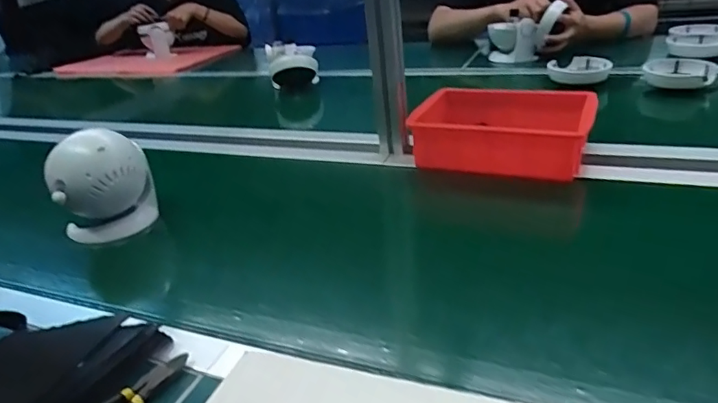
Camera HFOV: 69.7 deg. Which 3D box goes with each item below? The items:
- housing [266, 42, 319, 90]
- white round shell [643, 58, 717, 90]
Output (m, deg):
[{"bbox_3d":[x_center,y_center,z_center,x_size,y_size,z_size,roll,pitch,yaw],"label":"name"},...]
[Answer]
[{"bbox_3d":[-0.161,-0.335,1.254,0.120,0.089,0.098,-10,29,-6],"label":"housing"},{"bbox_3d":[0.601,-0.240,0.965,0.112,0.031,0.109,-5,29,3],"label":"white round shell"}]

